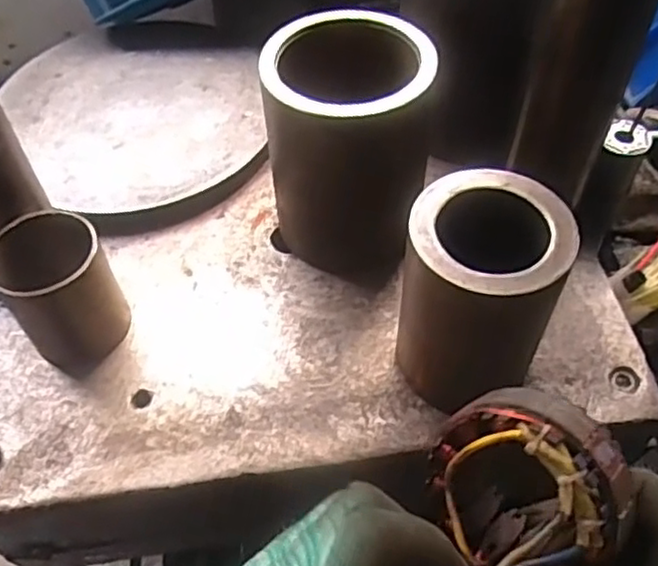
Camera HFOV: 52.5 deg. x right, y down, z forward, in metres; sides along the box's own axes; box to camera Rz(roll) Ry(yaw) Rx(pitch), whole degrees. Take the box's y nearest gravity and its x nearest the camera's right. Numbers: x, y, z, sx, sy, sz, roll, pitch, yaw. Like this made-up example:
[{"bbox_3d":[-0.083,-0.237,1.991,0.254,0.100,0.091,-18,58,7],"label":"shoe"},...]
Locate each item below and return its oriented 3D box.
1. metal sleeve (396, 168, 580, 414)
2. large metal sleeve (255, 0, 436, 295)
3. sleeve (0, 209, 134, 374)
[{"bbox_3d":[0.090,0.007,0.401,0.097,0.115,0.093,12,54,11],"label":"metal sleeve"},{"bbox_3d":[0.015,-0.096,0.478,0.106,0.154,0.109,12,54,11],"label":"large metal sleeve"},{"bbox_3d":[-0.180,0.005,0.457,0.069,0.094,0.069,-29,57,-19],"label":"sleeve"}]

